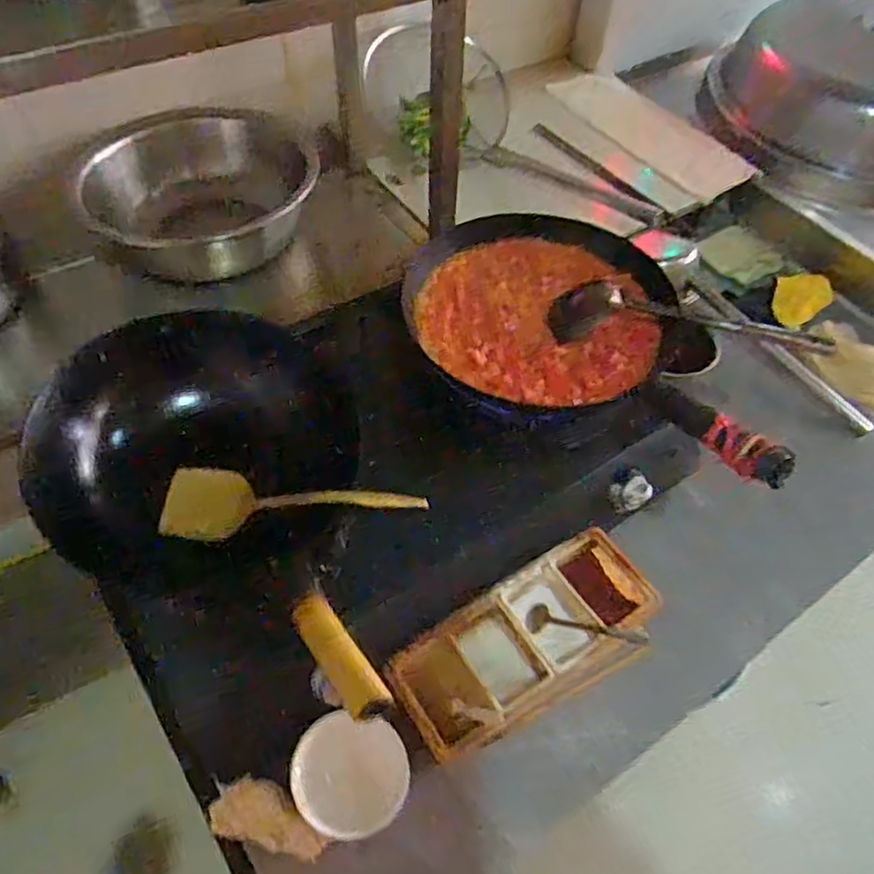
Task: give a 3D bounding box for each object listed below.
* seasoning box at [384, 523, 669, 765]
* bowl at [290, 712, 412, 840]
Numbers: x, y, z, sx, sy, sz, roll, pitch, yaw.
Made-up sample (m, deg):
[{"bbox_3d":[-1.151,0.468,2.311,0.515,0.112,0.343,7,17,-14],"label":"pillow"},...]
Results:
[{"bbox_3d":[0.107,0.226,0.752,0.310,0.062,0.131,-25,60,-20],"label":"seasoning box"},{"bbox_3d":[-0.086,0.343,0.683,0.120,0.041,0.112,10,54,3],"label":"bowl"}]

